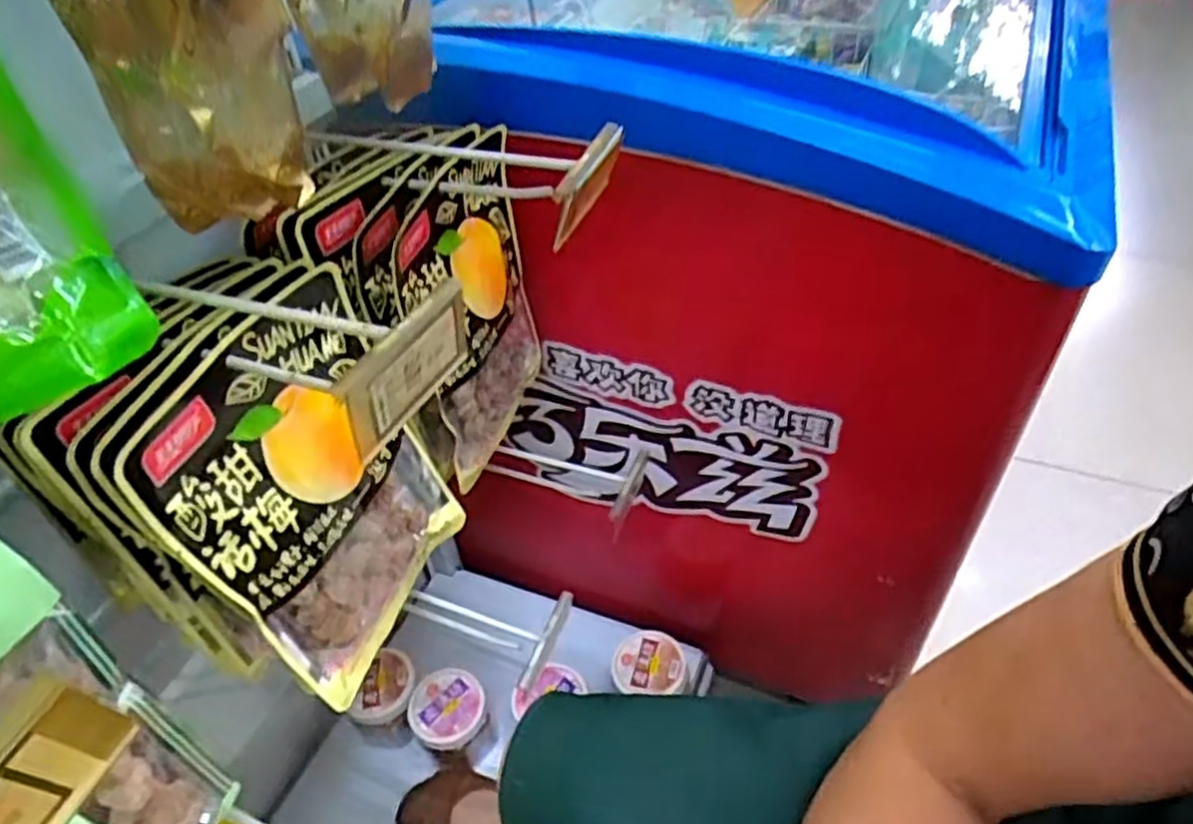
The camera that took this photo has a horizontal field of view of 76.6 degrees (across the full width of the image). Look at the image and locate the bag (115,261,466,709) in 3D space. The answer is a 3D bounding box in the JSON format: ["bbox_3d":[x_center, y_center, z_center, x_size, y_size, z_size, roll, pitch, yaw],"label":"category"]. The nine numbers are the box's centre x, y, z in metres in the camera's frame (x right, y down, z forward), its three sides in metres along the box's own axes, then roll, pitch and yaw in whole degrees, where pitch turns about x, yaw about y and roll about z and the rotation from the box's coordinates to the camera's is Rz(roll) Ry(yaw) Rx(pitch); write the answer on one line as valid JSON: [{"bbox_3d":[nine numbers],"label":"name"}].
[{"bbox_3d":[-0.155,0.049,0.451,0.055,0.225,0.172,9,46,14],"label":"bag"}]

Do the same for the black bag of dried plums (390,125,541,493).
[{"bbox_3d":[-0.087,-0.073,0.572,0.056,0.229,0.168,0,44,5],"label":"black bag of dried plums"}]

